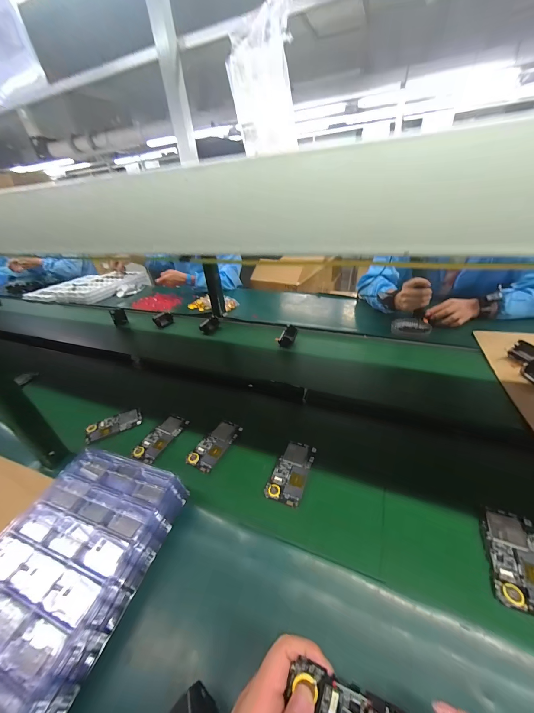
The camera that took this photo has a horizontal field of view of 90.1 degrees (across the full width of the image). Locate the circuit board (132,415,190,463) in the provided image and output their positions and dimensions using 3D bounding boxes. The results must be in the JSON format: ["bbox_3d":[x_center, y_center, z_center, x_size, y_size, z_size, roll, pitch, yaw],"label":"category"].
[{"bbox_3d":[-0.235,0.179,0.594,0.061,0.014,0.119,14,38,26],"label":"circuit board"}]

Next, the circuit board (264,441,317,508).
[{"bbox_3d":[0.047,0.213,0.498,0.062,0.006,0.122,13,39,22],"label":"circuit board"}]

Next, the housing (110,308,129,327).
[{"bbox_3d":[-0.623,-0.160,1.130,0.054,0.083,0.018,-25,39,-27],"label":"housing"}]

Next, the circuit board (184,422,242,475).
[{"bbox_3d":[-0.108,0.181,0.562,0.060,0.011,0.121,15,39,27],"label":"circuit board"}]

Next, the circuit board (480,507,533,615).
[{"bbox_3d":[0.339,0.272,0.363,0.065,0.011,0.121,11,37,22],"label":"circuit board"}]

